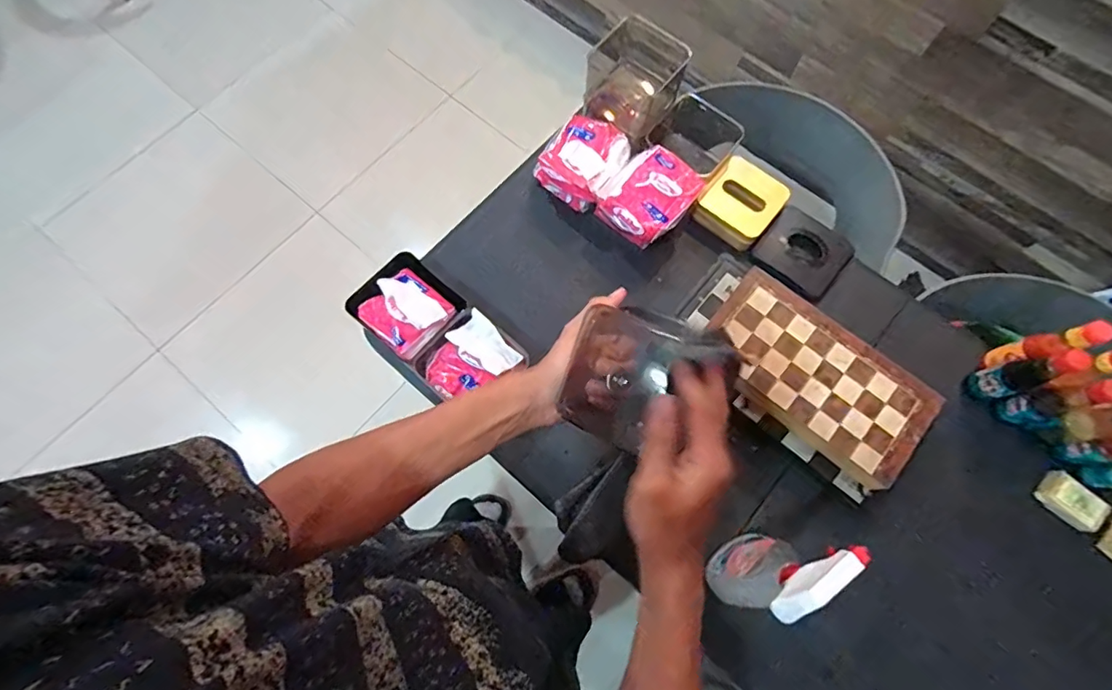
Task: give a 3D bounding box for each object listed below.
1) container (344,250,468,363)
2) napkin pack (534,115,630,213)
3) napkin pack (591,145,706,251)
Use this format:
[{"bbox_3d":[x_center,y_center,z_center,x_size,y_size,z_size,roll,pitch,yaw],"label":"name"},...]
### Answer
[{"bbox_3d":[-0.195,-0.049,0.735,0.124,0.117,0.126,38,76,10],"label":"container"},{"bbox_3d":[0.042,-0.275,0.806,0.117,0.063,0.118,42,76,11],"label":"napkin pack"},{"bbox_3d":[0.134,-0.210,0.776,0.112,0.091,0.113,-43,78,-13],"label":"napkin pack"}]

